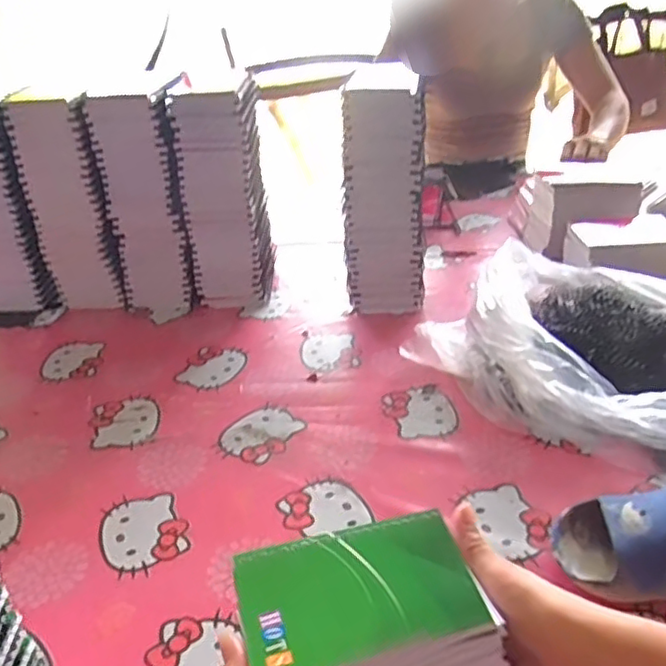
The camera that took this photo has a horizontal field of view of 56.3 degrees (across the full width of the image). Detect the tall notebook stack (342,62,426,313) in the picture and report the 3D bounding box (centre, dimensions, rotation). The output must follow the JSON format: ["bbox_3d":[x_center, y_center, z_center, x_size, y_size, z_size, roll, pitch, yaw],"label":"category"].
[{"bbox_3d":[0.066,-0.173,0.804,0.105,0.294,0.096,-2,33,1],"label":"tall notebook stack"}]

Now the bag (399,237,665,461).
[{"bbox_3d":[0.295,0.016,0.659,0.267,0.116,0.376,-25,40,-31],"label":"bag"}]

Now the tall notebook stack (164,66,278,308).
[{"bbox_3d":[-0.142,-0.182,0.840,0.101,0.283,0.115,-3,33,-1],"label":"tall notebook stack"}]

